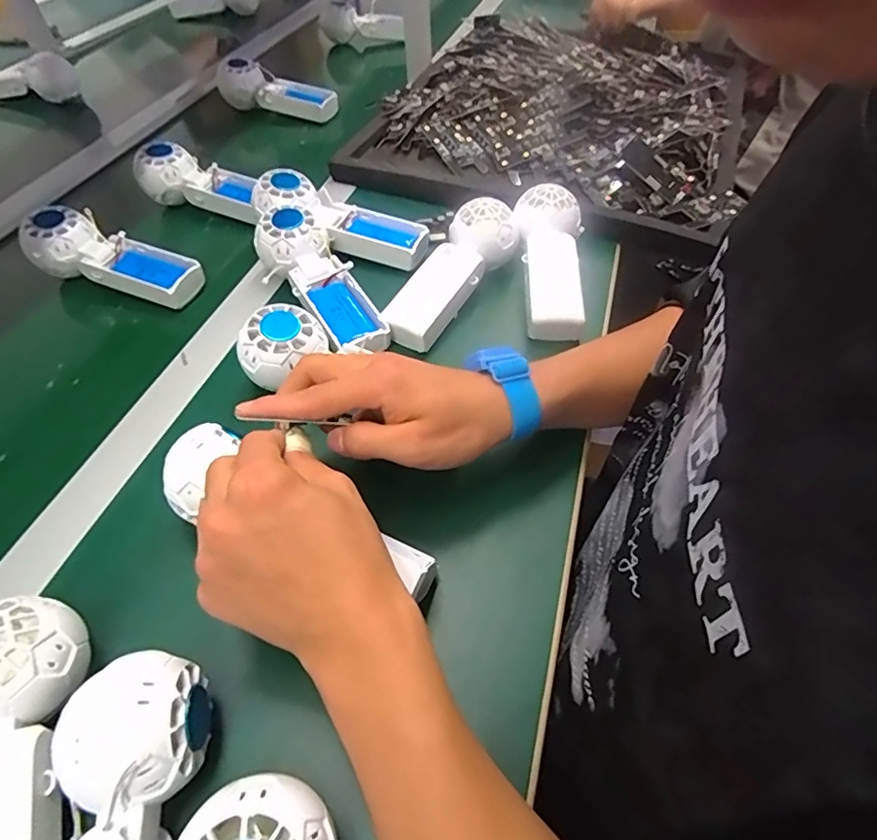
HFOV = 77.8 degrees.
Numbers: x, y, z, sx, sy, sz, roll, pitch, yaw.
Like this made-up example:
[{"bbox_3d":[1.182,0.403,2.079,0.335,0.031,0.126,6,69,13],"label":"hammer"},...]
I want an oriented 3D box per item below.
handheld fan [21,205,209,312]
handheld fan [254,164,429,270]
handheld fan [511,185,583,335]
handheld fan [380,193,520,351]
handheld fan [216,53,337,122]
[{"bbox_3d":[-0.303,-0.146,0.508,0.153,0.059,0.063,20,51,14],"label":"handheld fan"},{"bbox_3d":[-0.092,-0.194,0.524,0.163,0.028,0.056,25,51,0],"label":"handheld fan"},{"bbox_3d":[0.101,-0.139,0.487,0.061,0.028,0.167,3,65,0],"label":"handheld fan"},{"bbox_3d":[0.010,-0.132,0.484,0.060,0.039,0.167,26,67,19],"label":"handheld fan"},{"bbox_3d":[-0.221,-0.457,0.756,0.176,0.057,0.056,20,51,14],"label":"handheld fan"}]

